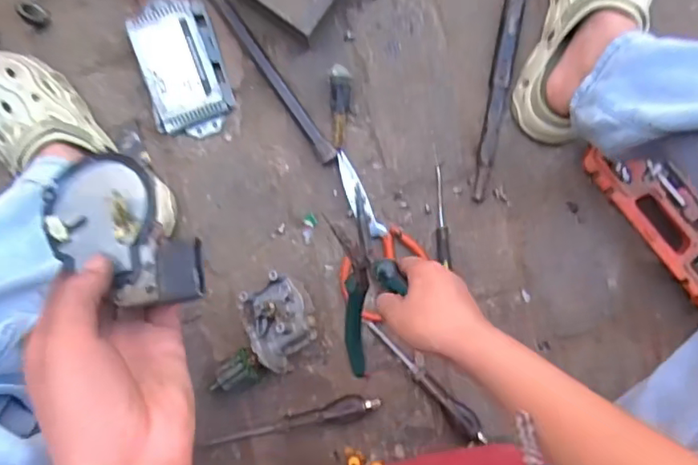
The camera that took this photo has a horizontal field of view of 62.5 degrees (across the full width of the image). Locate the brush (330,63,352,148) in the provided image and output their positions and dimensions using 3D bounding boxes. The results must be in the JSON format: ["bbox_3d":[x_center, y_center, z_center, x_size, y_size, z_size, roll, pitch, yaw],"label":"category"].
[{"bbox_3d":[-0.010,-0.148,0.670,0.024,0.025,0.090,1,91,3],"label":"brush"}]

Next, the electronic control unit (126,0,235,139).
[{"bbox_3d":[-0.192,-0.192,0.662,0.088,0.032,0.156,-14,90,3],"label":"electronic control unit"}]

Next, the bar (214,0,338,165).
[{"bbox_3d":[-0.093,-0.191,0.674,0.018,0.022,0.254,-35,89,3],"label":"bar"}]

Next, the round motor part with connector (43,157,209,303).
[{"bbox_3d":[-0.123,0.004,0.320,0.061,0.028,0.105,-41,75,1],"label":"round motor part with connector"}]

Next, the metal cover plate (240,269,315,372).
[{"bbox_3d":[-0.079,0.101,0.662,0.081,0.057,0.099,-34,89,3],"label":"metal cover plate"}]

